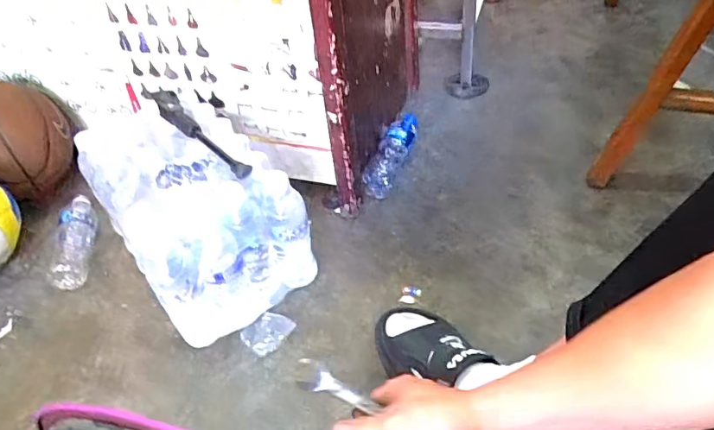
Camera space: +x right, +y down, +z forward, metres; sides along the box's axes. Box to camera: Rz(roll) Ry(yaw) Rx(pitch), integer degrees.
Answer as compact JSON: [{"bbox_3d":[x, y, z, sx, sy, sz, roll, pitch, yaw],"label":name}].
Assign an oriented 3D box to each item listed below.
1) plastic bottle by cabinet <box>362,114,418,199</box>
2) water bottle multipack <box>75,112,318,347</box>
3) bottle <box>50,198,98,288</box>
[{"bbox_3d":[0.075,-0.127,1.075,0.057,0.060,0.237,12,47,18],"label":"plastic bottle by cabinet"},{"bbox_3d":[-0.270,-0.006,0.870,0.234,0.224,0.358,-33,50,-24],"label":"water bottle multipack"},{"bbox_3d":[-0.518,0.043,0.962,0.067,0.056,0.202,-14,45,-8],"label":"bottle"}]

